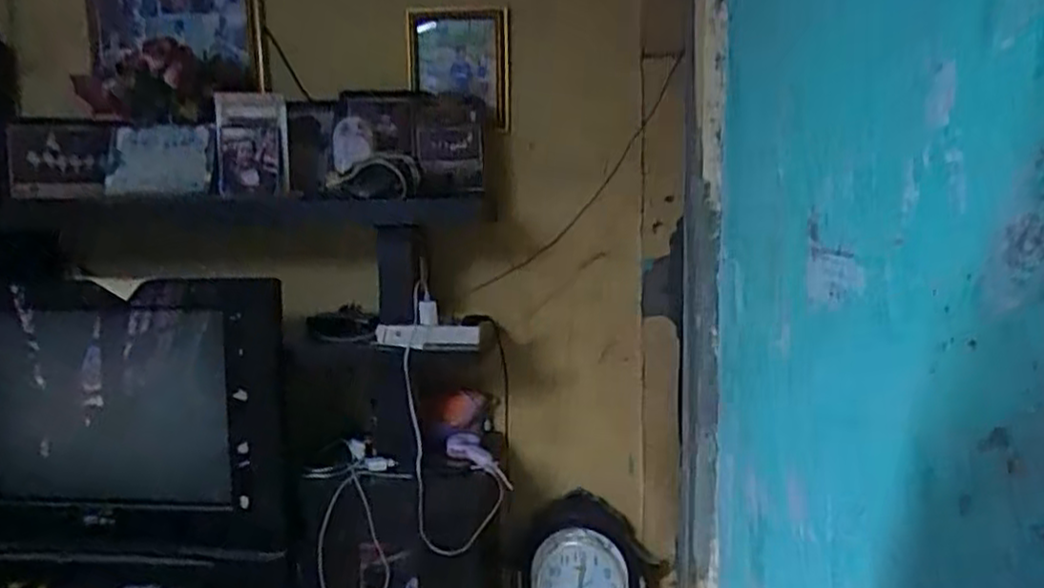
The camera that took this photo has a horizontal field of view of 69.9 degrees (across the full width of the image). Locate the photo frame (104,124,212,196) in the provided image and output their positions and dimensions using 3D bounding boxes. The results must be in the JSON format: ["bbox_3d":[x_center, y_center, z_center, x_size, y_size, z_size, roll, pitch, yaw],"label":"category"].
[{"bbox_3d":[-0.745,-0.273,1.529,0.243,0.138,0.018,1,15,12],"label":"photo frame"}]

